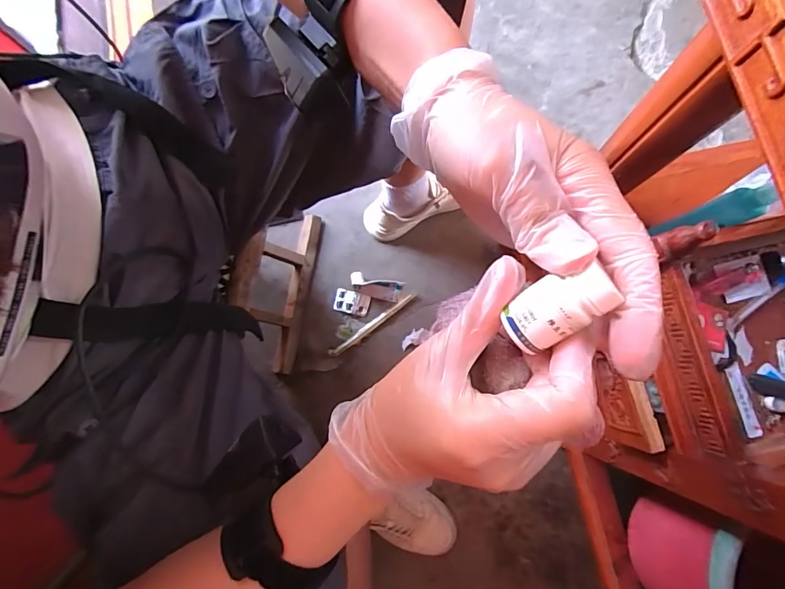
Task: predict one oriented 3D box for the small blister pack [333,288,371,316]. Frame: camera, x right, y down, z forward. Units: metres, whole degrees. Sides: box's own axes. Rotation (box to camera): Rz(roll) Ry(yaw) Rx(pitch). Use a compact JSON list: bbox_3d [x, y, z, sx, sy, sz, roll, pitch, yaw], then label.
[{"bbox_3d":[-0.085,0.017,0.869,0.073,0.009,0.047,14,80,3],"label":"small blister pack"}]

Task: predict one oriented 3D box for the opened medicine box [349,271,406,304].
[{"bbox_3d":[-0.035,-0.016,0.863,0.107,0.021,0.042,14,80,3],"label":"opened medicine box"}]

